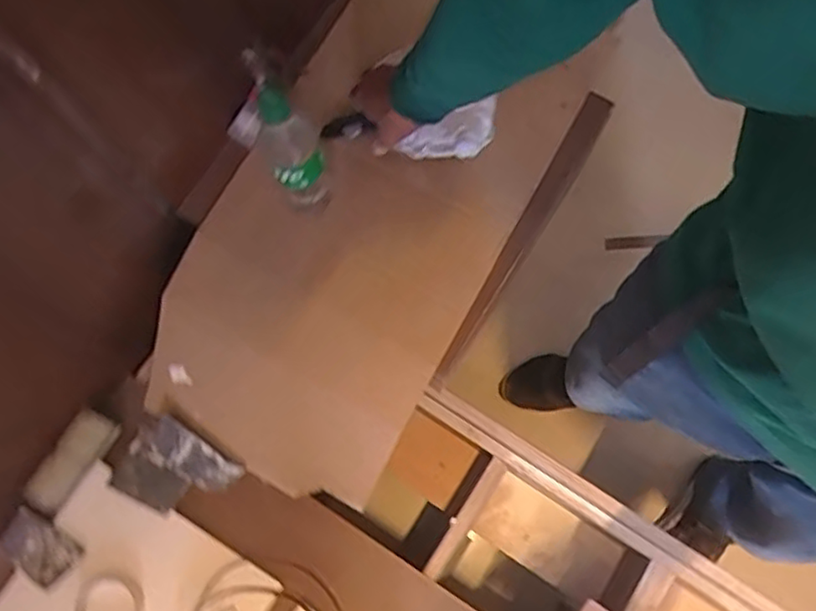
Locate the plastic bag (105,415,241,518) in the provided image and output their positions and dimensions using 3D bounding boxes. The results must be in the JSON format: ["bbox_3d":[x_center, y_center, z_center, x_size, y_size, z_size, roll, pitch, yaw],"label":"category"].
[{"bbox_3d":[-0.333,0.238,0.938,0.142,0.024,0.137,38,105,-7],"label":"plastic bag"}]

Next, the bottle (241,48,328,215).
[{"bbox_3d":[-0.130,-0.185,0.700,0.056,0.278,0.084,-24,78,-5],"label":"bottle"}]

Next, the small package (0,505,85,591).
[{"bbox_3d":[-0.523,0.334,0.920,0.121,0.021,0.074,40,80,9],"label":"small package"}]

